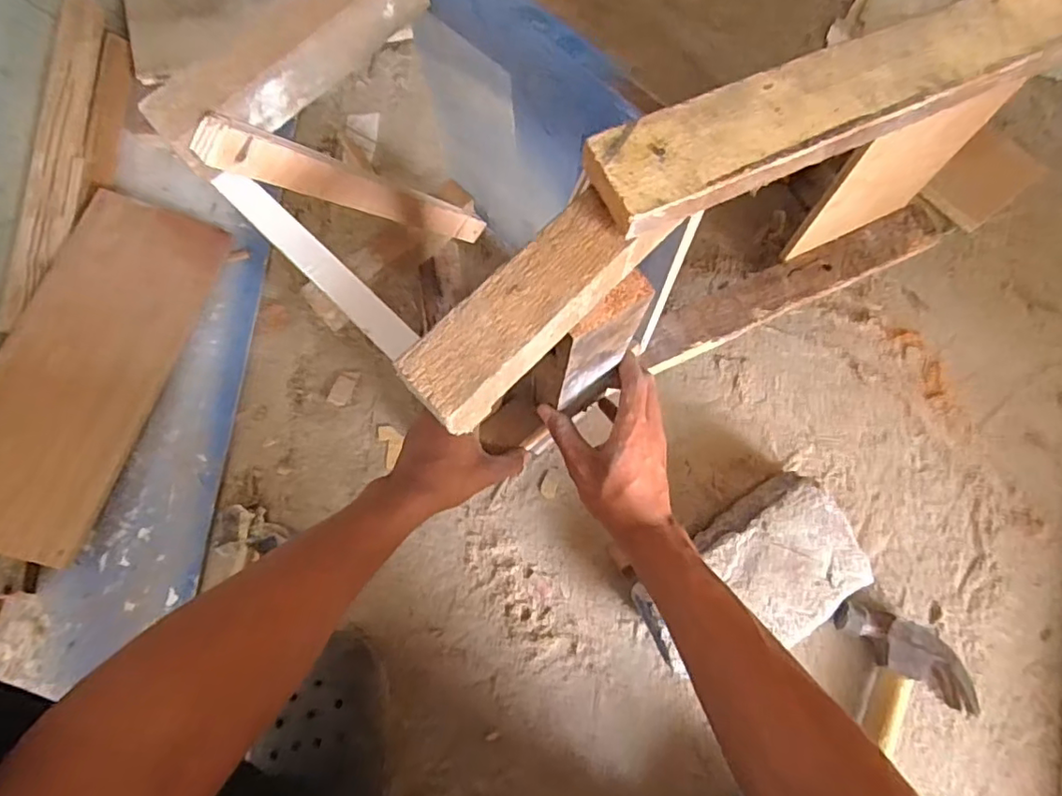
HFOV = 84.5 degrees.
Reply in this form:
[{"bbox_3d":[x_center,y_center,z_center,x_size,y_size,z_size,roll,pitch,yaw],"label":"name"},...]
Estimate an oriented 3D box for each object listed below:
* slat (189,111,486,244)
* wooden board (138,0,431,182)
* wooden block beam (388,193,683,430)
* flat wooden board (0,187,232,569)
[{"bbox_3d":[-0.125,-0.166,0.484,0.020,0.312,0.029,48,112,13],"label":"slat"},{"bbox_3d":[-0.151,-0.224,0.375,0.035,0.055,0.197,43,78,12],"label":"wooden board"},{"bbox_3d":[0.000,-0.047,0.313,0.150,0.038,0.044,-43,77,-13],"label":"wooden block beam"},{"bbox_3d":[-0.469,-0.040,0.613,0.157,0.025,0.389,19,70,-11],"label":"flat wooden board"}]

